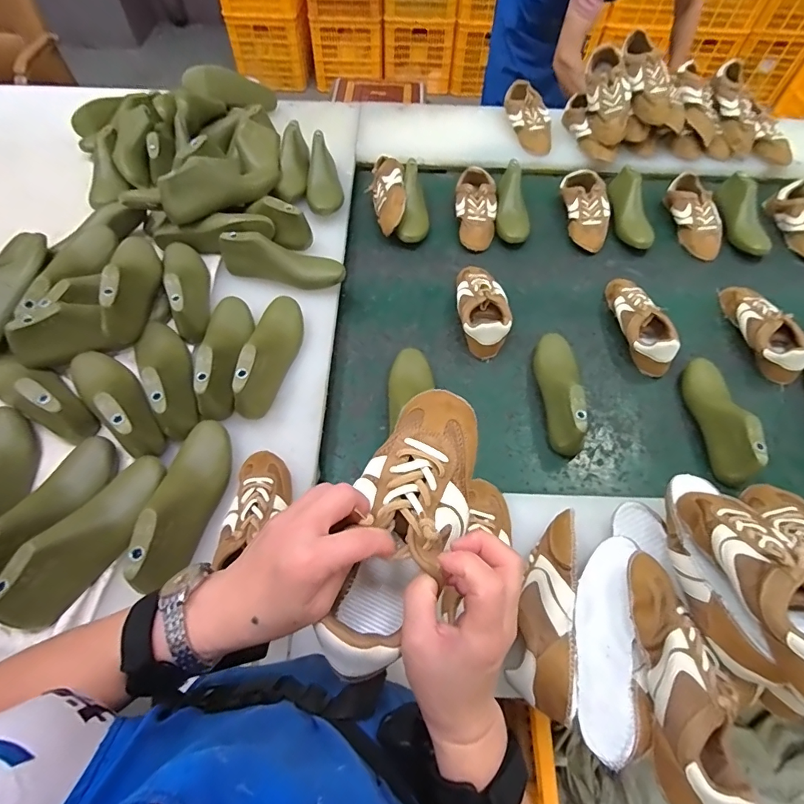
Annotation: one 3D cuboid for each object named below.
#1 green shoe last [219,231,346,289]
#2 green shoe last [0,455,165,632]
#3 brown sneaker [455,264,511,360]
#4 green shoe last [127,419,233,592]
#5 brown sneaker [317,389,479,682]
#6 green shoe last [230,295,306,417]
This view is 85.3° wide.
[{"bbox_3d":[-0.221,-0.252,0.786,0.224,0.074,0.062,9,60,4],"label":"green shoe last"},{"bbox_3d":[-0.388,0.160,0.537,0.073,0.071,0.223,28,63,14],"label":"green shoe last"},{"bbox_3d":[0.151,-0.186,0.834,0.091,0.069,0.225,0,60,-1],"label":"brown sneaker"},{"bbox_3d":[-0.275,0.117,0.565,0.072,0.070,0.224,4,60,1],"label":"green shoe last"},{"bbox_3d":[0.002,0.085,0.325,0.080,0.084,0.204,21,84,11],"label":"brown sneaker"},{"bbox_3d":[-0.211,-0.091,0.691,0.072,0.069,0.228,6,60,2],"label":"green shoe last"}]

